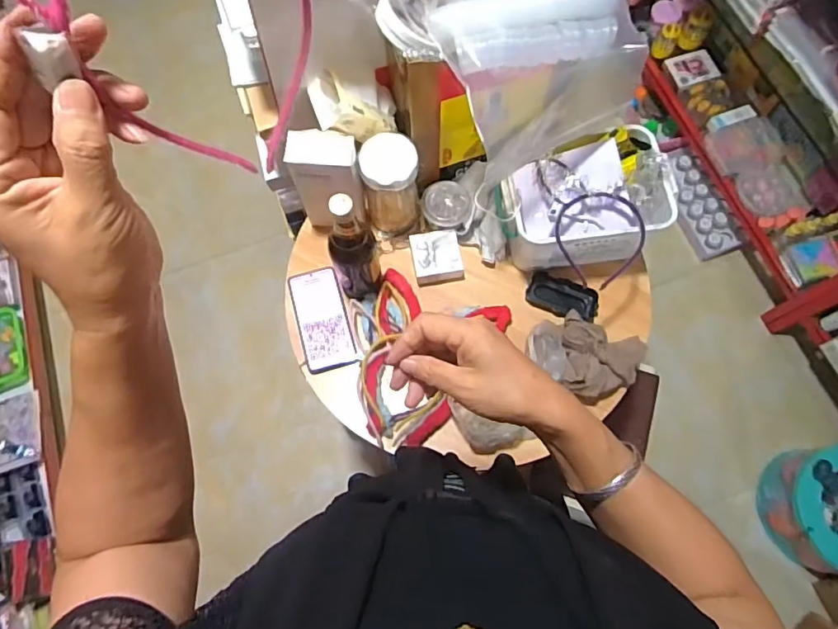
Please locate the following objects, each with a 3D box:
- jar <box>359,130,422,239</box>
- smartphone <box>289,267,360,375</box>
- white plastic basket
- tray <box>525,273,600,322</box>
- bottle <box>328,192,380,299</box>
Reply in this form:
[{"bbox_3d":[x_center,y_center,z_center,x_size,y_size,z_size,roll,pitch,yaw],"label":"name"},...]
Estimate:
[{"bbox_3d":[-0.041,-0.191,0.810,0.082,0.158,0.085,0,71,1],"label":"jar"},{"bbox_3d":[-0.151,0.005,0.818,0.078,0.010,0.165,-15,72,-4],"label":"smartphone"},{"bbox_3d":[0.250,-0.172,0.807,0.233,0.131,0.189,2,71,2],"label":"white plastic basket"},{"bbox_3d":[0.228,-0.027,0.822,0.111,0.022,0.061,22,73,8],"label":"tray"},{"bbox_3d":[-0.090,-0.088,0.727,0.065,0.216,0.053,-13,71,-4],"label":"bottle"}]

